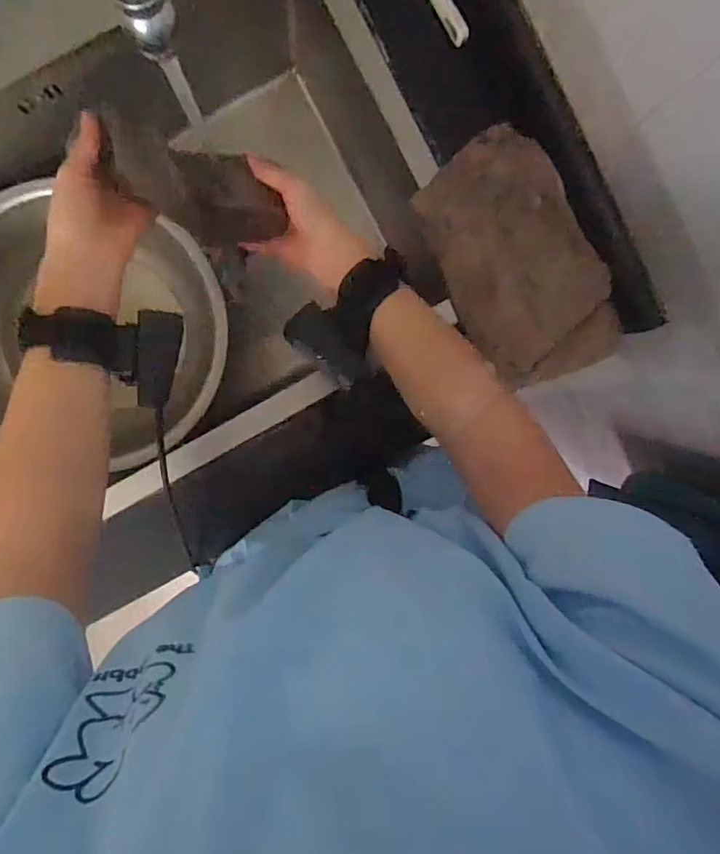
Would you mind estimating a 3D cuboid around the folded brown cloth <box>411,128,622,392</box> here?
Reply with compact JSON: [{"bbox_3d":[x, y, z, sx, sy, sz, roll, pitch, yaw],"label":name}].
[{"bbox_3d":[0.147,-0.152,0.491,0.132,0.031,0.228,-28,97,-1],"label":"folded brown cloth"}]

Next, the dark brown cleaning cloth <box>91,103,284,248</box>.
[{"bbox_3d":[-0.125,-0.181,0.403,0.135,0.033,0.058,17,95,-37],"label":"dark brown cleaning cloth"}]

